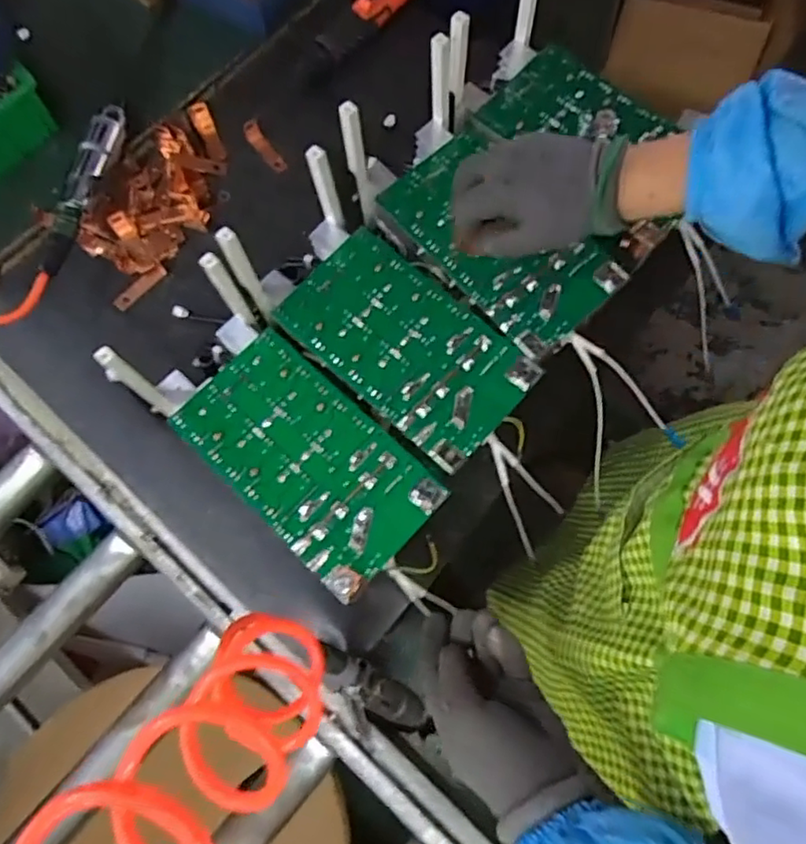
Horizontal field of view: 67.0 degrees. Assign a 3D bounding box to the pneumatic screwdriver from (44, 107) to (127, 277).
[{"bbox_3d":[-0.368,-0.272,0.697,0.031,0.027,0.224,8,74,4],"label":"pneumatic screwdriver"}]

